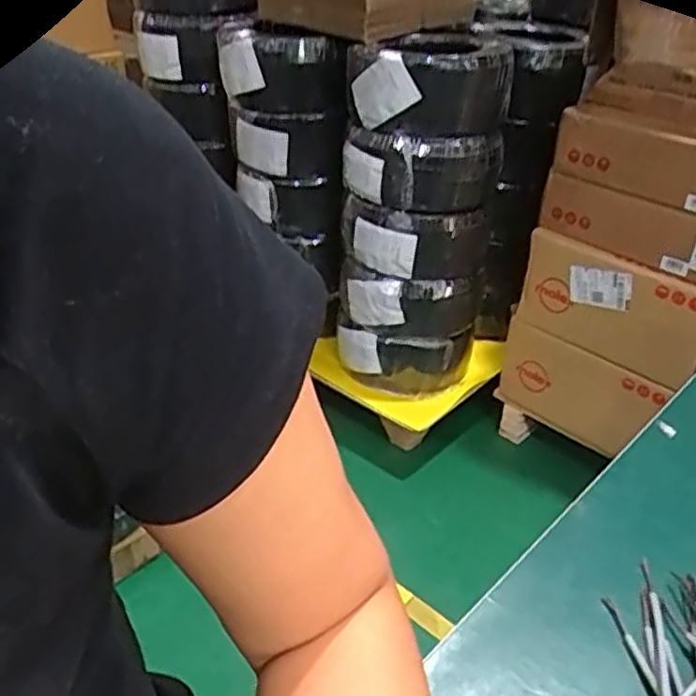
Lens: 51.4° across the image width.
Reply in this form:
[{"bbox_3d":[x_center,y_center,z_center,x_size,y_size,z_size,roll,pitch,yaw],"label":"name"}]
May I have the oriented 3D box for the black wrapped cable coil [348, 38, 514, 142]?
[{"bbox_3d":[0.176,-0.569,1.564,0.338,0.159,0.351,2,32,-1],"label":"black wrapped cable coil"}]

